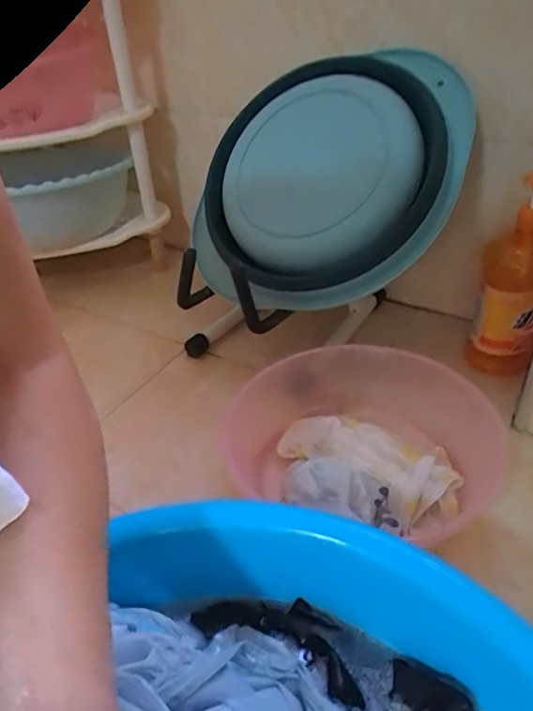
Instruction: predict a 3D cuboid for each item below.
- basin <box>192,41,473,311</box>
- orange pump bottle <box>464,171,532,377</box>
[{"bbox_3d":[0.072,-0.245,0.722,0.361,0.380,0.067,26,5,28],"label":"basin"},{"bbox_3d":[0.345,-0.104,0.739,0.096,0.252,0.103,14,40,24],"label":"orange pump bottle"}]

